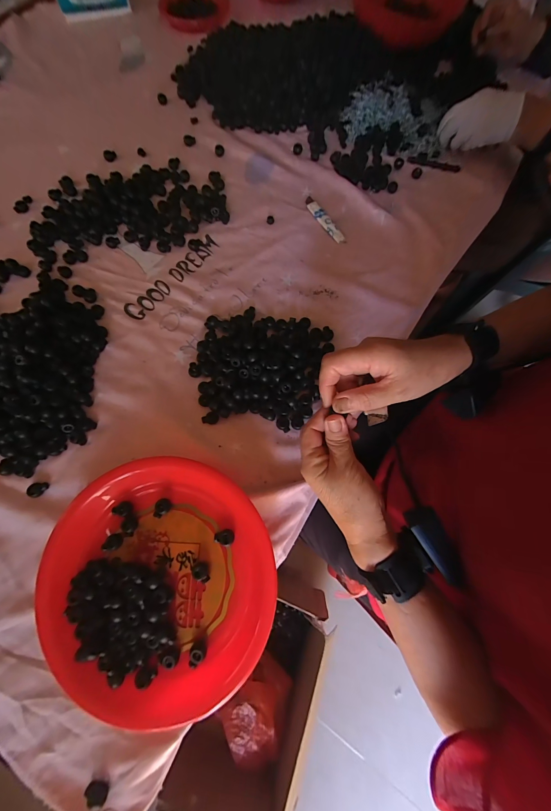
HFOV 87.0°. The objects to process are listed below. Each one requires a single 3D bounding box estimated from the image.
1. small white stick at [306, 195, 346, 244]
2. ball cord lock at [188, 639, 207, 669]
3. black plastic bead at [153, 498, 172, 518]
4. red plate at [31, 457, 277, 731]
[{"bbox_3d":[0.090,-0.333,0.520,0.016,0.013,0.106,-32,77,-11],"label":"small white stick"},{"bbox_3d":[-0.085,0.269,0.314,0.017,0.013,0.023,28,74,6],"label":"ball cord lock"},{"bbox_3d":[-0.135,0.121,0.343,0.017,0.009,0.022,39,76,9],"label":"black plastic bead"},{"bbox_3d":[-0.138,0.199,0.330,0.264,0.054,0.253,1,73,-2],"label":"red plate"}]

